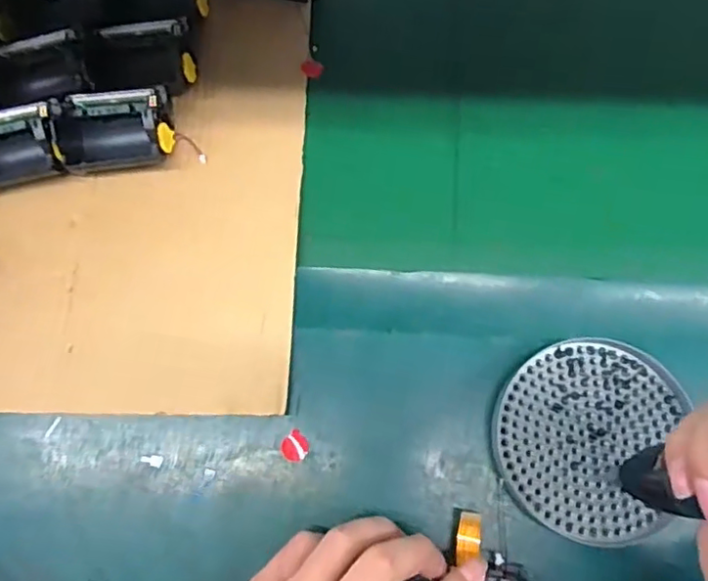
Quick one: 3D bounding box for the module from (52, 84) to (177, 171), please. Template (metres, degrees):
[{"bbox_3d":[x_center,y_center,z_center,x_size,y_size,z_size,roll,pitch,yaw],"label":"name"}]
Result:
[{"bbox_3d":[-0.165,-0.113,0.405,0.075,0.038,0.056,-4,73,0],"label":"module"}]

